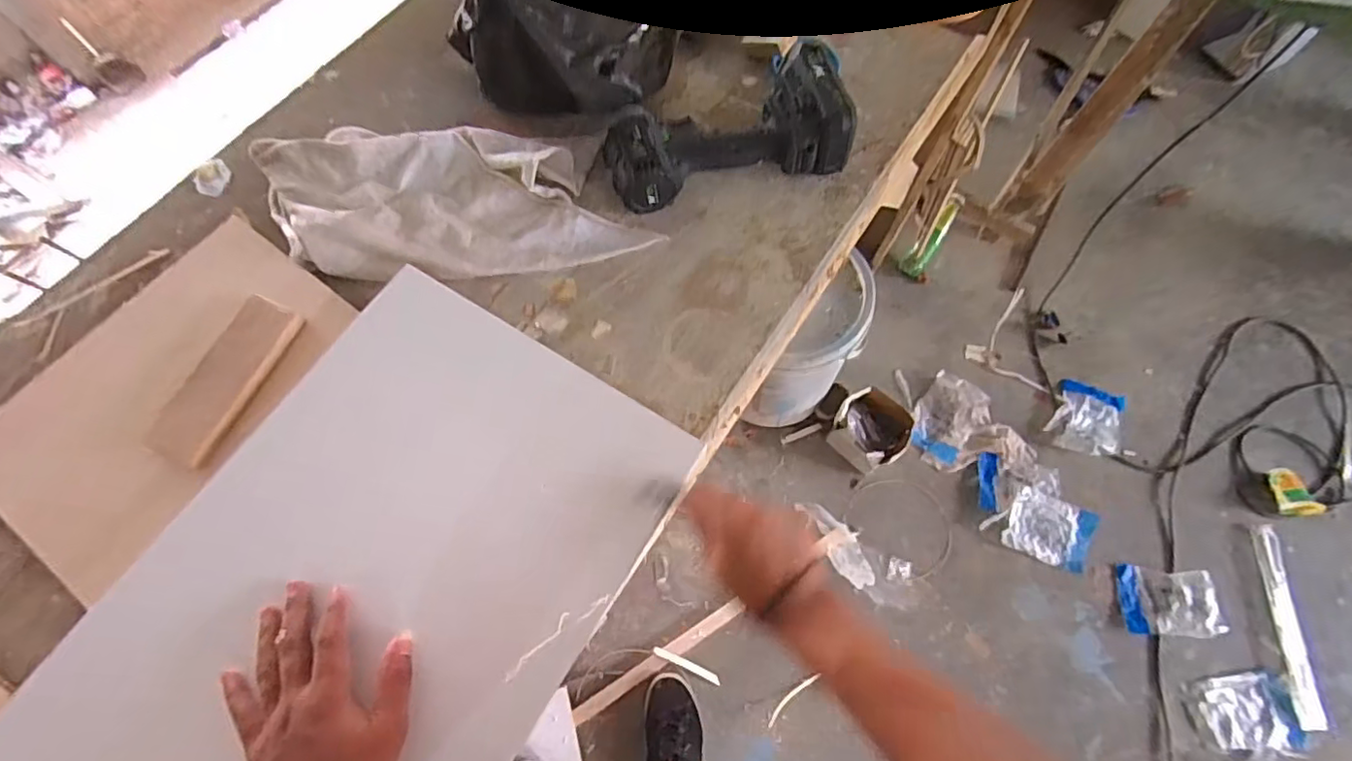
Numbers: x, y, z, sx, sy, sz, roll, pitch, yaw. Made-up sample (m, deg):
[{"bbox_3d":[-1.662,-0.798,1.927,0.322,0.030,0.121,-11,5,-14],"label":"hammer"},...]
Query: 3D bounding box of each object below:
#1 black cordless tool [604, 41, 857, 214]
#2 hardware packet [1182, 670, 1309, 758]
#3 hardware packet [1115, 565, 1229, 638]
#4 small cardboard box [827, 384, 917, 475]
[{"bbox_3d":[0.047,-0.247,0.597,0.235,0.077,0.101,-12,69,-6],"label":"black cordless tool"},{"bbox_3d":[1.107,0.643,1.166,0.194,0.017,0.135,3,68,0],"label":"hardware packet"},{"bbox_3d":[1.013,0.451,1.228,0.180,0.026,0.130,3,68,0],"label":"hardware packet"},{"bbox_3d":[0.424,0.107,1.304,0.136,0.126,0.156,-34,73,-13],"label":"small cardboard box"}]

